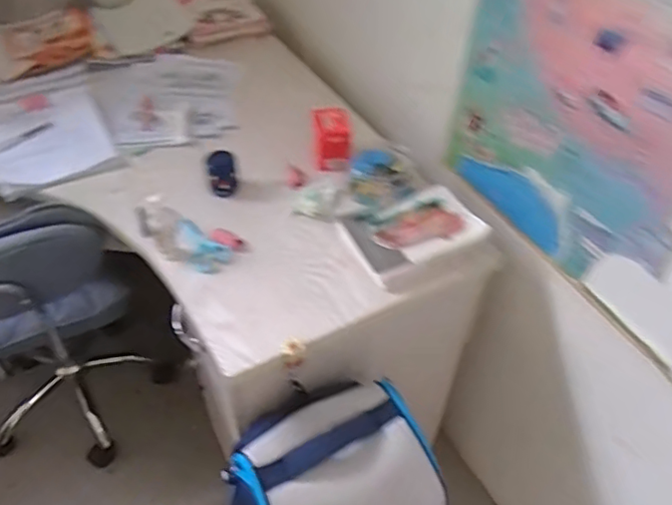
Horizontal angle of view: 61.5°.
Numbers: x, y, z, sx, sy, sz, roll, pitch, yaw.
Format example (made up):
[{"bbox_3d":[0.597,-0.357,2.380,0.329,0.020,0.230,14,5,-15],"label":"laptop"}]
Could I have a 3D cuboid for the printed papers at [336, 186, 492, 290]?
[{"bbox_3d":[0.130,-0.036,0.918,0.208,0.017,0.133,-22,49,-17],"label":"printed papers"}]

